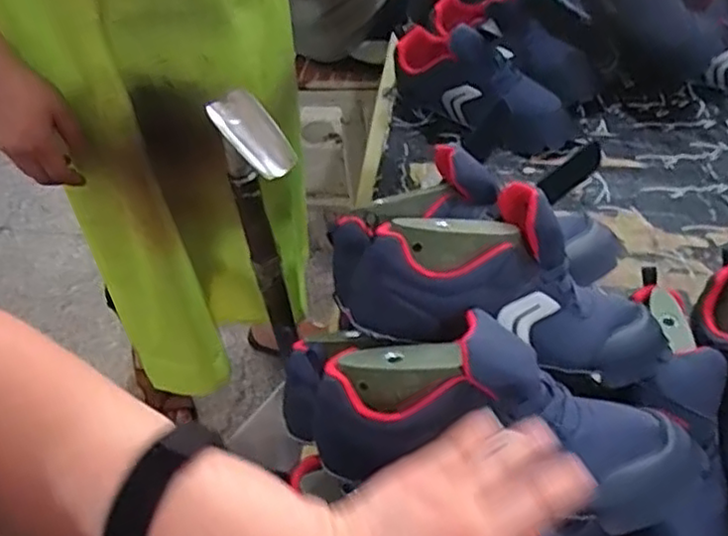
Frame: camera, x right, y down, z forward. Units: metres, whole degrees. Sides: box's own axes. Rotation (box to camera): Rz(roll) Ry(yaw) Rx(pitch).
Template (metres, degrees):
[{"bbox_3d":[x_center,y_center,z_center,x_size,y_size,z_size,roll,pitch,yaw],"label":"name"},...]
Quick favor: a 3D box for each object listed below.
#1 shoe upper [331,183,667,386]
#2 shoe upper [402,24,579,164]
[{"bbox_3d":[0.112,0.016,0.527,0.266,0.123,0.108,15,54,-4],"label":"shoe upper"},{"bbox_3d":[0.152,-0.223,0.882,0.247,0.115,0.087,33,62,12],"label":"shoe upper"}]

